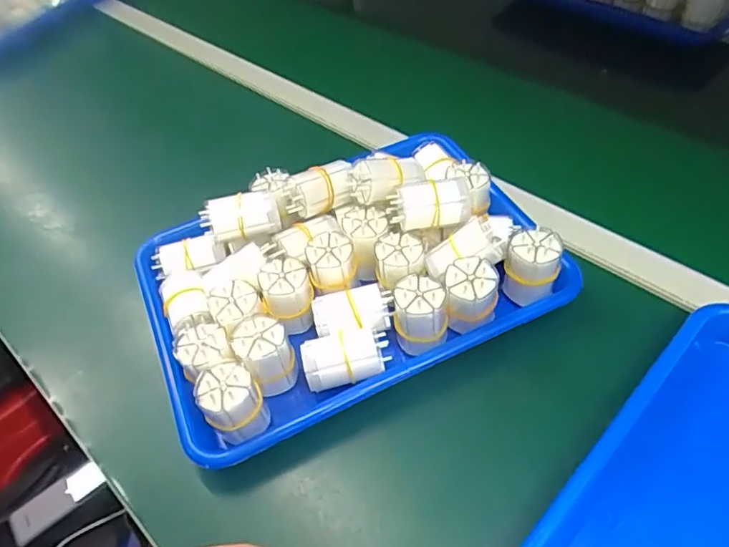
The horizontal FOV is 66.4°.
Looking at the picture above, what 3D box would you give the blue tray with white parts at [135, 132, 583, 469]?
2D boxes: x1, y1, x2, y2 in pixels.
[{"bbox_3d":[-0.018,-0.016,0.463,0.325,0.077,0.241,-21,52,-15],"label":"blue tray with white parts"}]

